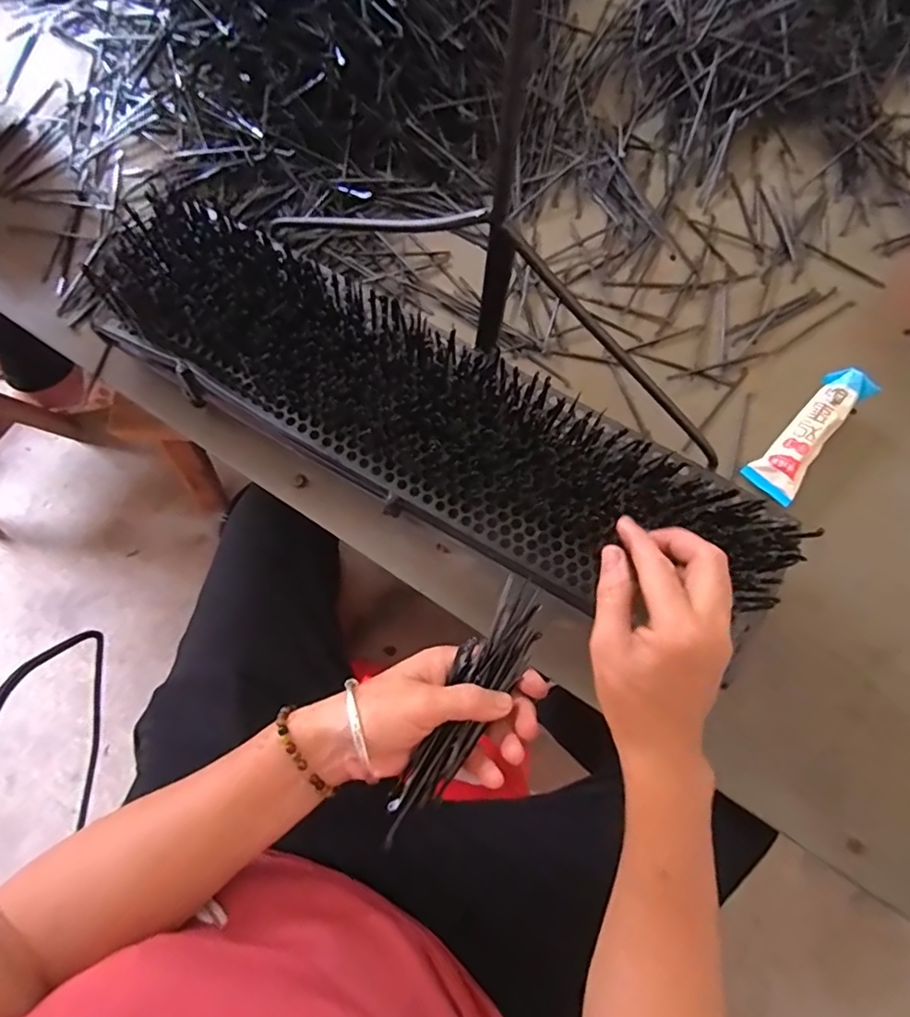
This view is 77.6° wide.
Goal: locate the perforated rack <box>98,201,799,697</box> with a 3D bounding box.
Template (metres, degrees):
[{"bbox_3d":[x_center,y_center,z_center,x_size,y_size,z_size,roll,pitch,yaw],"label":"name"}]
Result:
[{"bbox_3d":[-0.026,-0.073,0.454,0.588,0.074,0.150,26,80,3],"label":"perforated rack"}]

